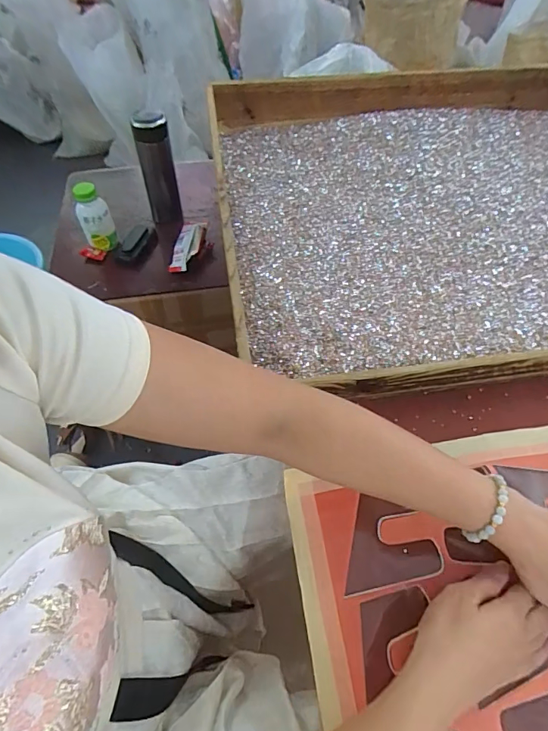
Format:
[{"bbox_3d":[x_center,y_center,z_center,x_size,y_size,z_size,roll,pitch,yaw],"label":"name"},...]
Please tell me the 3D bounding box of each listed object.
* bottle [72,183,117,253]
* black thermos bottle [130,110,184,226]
[{"bbox_3d":[-0.341,-0.279,0.831,0.057,0.126,0.050,-25,60,-15],"label":"bottle"},{"bbox_3d":[-0.230,-0.384,0.873,0.066,0.228,0.056,-12,57,-7],"label":"black thermos bottle"}]

